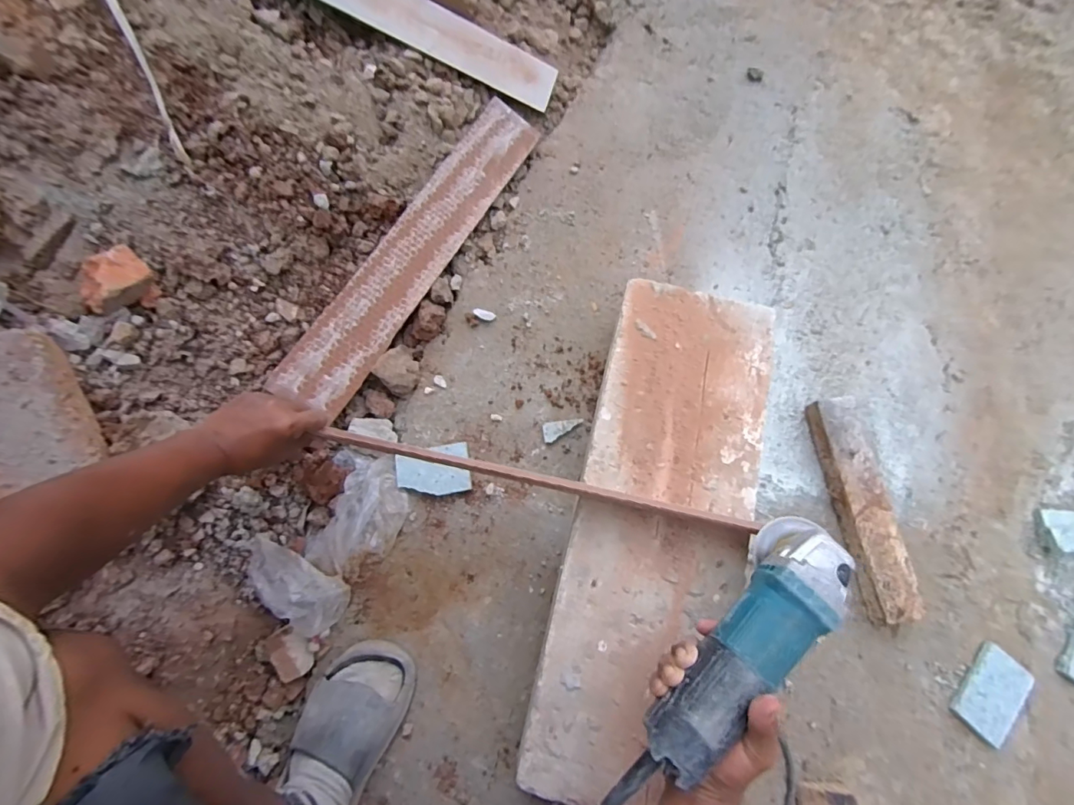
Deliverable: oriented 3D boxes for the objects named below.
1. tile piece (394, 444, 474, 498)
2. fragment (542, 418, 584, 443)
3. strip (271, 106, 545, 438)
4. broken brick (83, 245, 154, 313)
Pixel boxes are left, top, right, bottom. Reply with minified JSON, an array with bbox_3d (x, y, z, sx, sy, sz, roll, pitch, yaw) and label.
[{"bbox_3d":[-0.142,0.096,0.660,0.097,0.011,0.066,-10,79,-5],"label":"tile piece"},{"bbox_3d":[0.033,0.033,0.686,0.060,0.010,0.027,-34,74,-10],"label":"fragment"},{"bbox_3d":[-0.176,-0.243,0.736,0.095,0.011,0.573,35,74,-14],"label":"strip"},{"bbox_3d":[-0.514,-0.149,0.579,0.078,0.032,0.057,-43,76,-13],"label":"broken brick"}]

